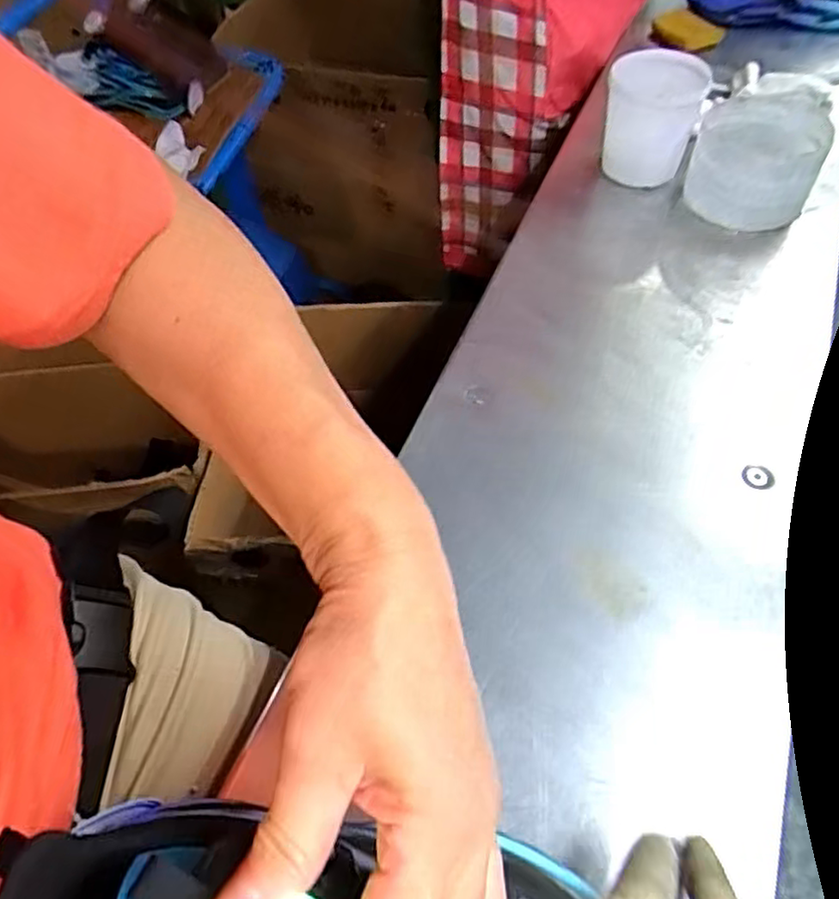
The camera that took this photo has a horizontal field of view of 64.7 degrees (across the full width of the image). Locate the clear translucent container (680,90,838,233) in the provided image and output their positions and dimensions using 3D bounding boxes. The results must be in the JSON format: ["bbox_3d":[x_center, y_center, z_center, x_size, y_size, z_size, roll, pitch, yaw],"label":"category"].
[{"bbox_3d":[0.261,-0.225,0.522,0.090,0.064,0.087,18,55,15],"label":"clear translucent container"}]

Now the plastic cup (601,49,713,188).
[{"bbox_3d":[0.192,-0.280,0.555,0.074,0.079,0.079,12,53,11],"label":"plastic cup"}]

